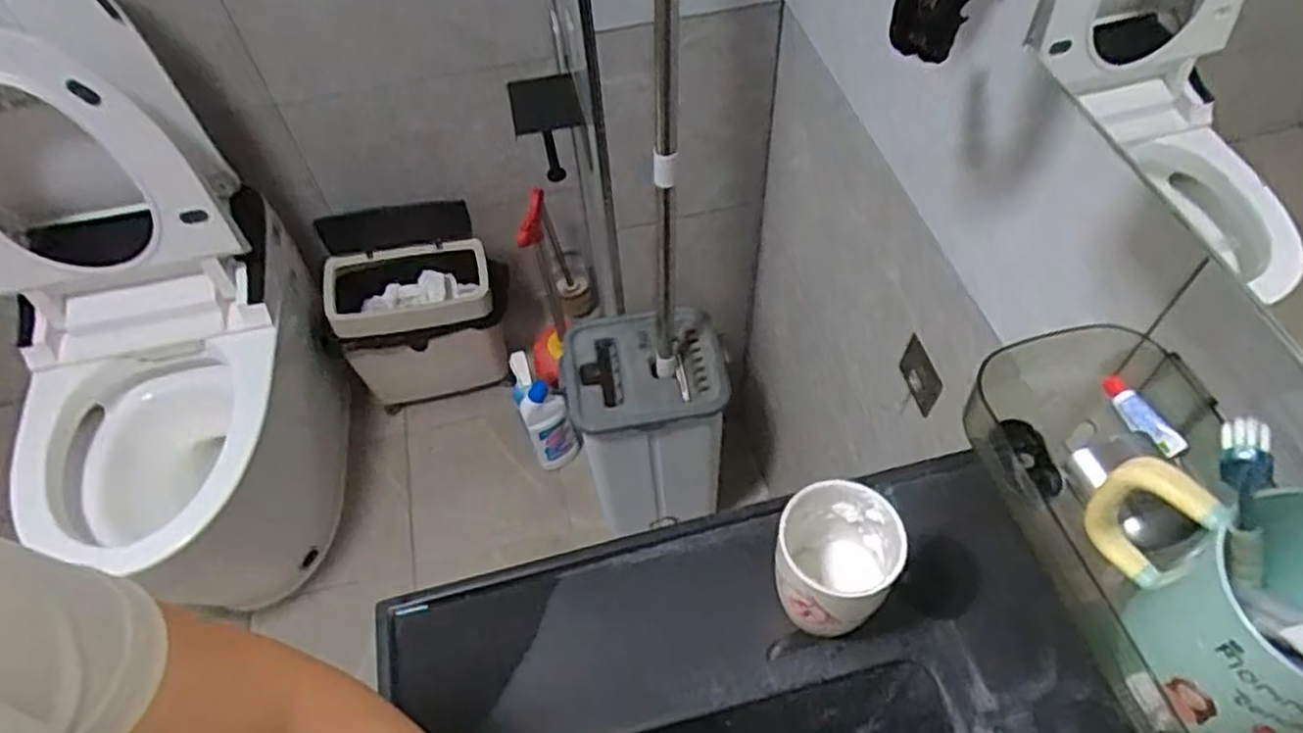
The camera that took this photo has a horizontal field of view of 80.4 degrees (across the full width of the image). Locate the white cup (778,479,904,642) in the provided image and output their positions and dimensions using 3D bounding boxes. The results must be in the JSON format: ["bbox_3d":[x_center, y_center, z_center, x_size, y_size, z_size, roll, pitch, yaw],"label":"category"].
[{"bbox_3d":[0.116,0.129,0.498,0.071,0.098,0.072,-1,55,2],"label":"white cup"}]

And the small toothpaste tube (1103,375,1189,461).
[{"bbox_3d":[0.272,0.028,0.428,0.010,0.012,0.054,-20,57,-11],"label":"small toothpaste tube"}]

